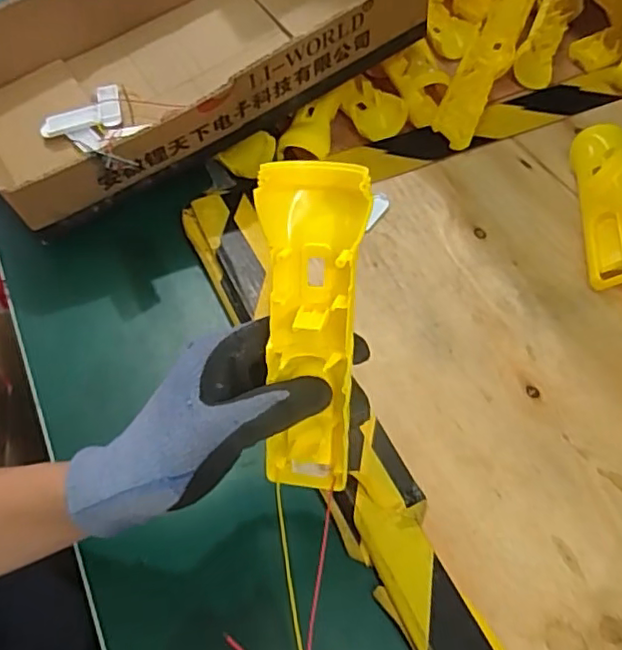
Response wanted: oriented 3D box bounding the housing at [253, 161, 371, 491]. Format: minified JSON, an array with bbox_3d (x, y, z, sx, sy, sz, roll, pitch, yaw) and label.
[{"bbox_3d":[0.000,0.006,0.296,0.048,0.163,0.021,1,16,0],"label":"housing"}]

